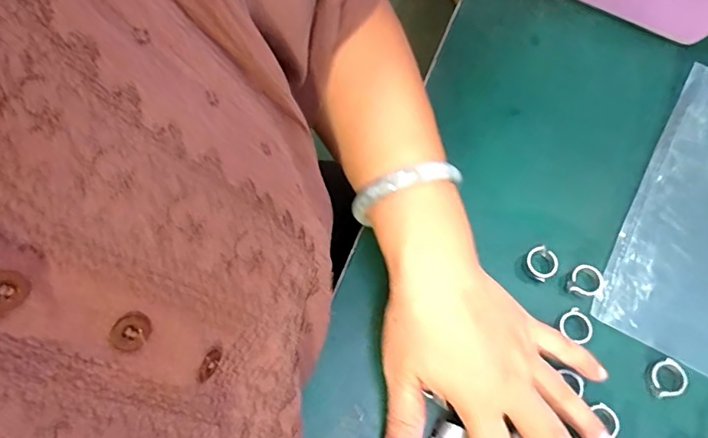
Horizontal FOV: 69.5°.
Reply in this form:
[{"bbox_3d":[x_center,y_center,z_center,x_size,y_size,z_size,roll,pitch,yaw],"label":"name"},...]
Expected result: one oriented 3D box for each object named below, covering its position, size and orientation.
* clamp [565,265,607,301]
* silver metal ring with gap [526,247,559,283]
[{"bbox_3d":[0.158,0.042,0.345,0.025,0.006,0.021,17,69,4],"label":"clamp"},{"bbox_3d":[0.128,0.030,0.347,0.021,0.009,0.021,1,69,-2],"label":"silver metal ring with gap"}]

